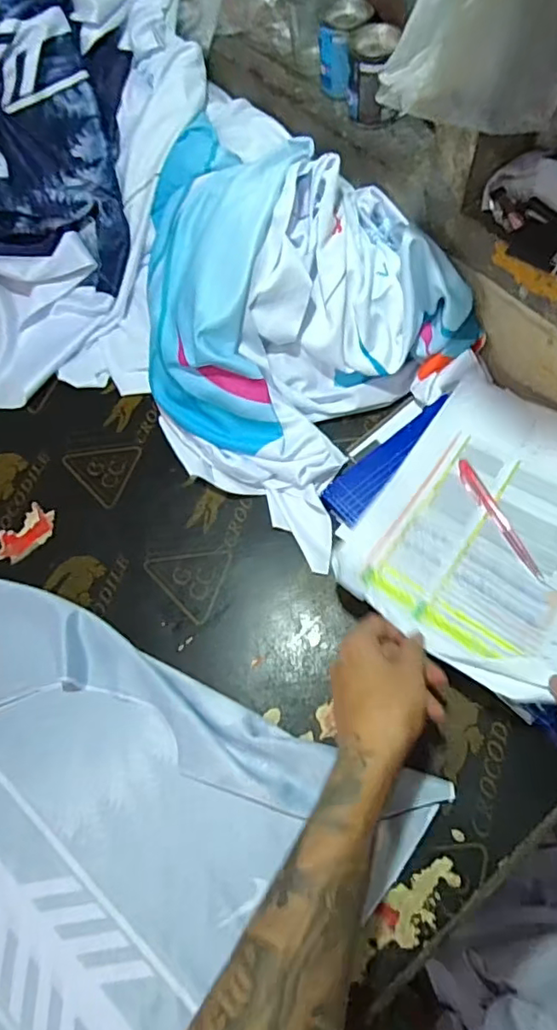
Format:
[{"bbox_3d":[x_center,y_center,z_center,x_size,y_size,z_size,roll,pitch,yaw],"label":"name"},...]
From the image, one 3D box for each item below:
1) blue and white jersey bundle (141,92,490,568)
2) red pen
[{"bbox_3d":[-0.014,-0.205,0.603,0.300,0.168,0.414,-42,70,-13],"label":"blue and white jersey bundle"},{"bbox_3d":[0.211,0.005,0.540,0.013,0.011,0.140,-24,67,-6],"label":"red pen"}]

